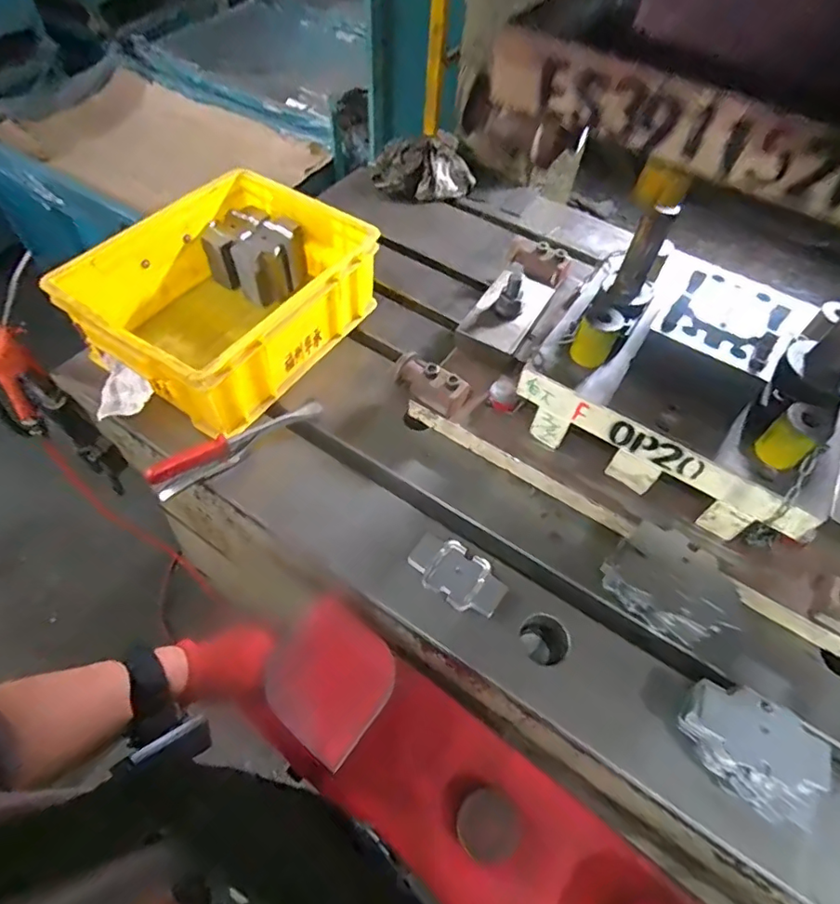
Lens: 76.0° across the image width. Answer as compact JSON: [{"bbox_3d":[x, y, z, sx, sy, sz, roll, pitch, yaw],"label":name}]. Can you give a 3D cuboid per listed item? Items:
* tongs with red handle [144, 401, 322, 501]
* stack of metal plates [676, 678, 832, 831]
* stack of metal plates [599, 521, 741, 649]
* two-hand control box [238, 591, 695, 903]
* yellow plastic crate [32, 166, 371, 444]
[{"bbox_3d":[-0.215,-0.007,0.644,0.210,0.043,0.018,-27,62,-22],"label":"tongs with red handle"},{"bbox_3d":[0.292,0.255,0.476,0.118,0.052,0.078,36,60,18],"label":"stack of metal plates"},{"bbox_3d":[0.255,0.138,0.554,0.125,0.050,0.093,36,60,18],"label":"stack of metal plates"},{"bbox_3d":[0.081,0.361,0.507,0.486,0.120,0.134,30,58,21],"label":"two-hand control box"},{"bbox_3d":[-0.253,-0.211,0.726,0.271,0.134,0.338,30,58,15],"label":"yellow plastic crate"}]

